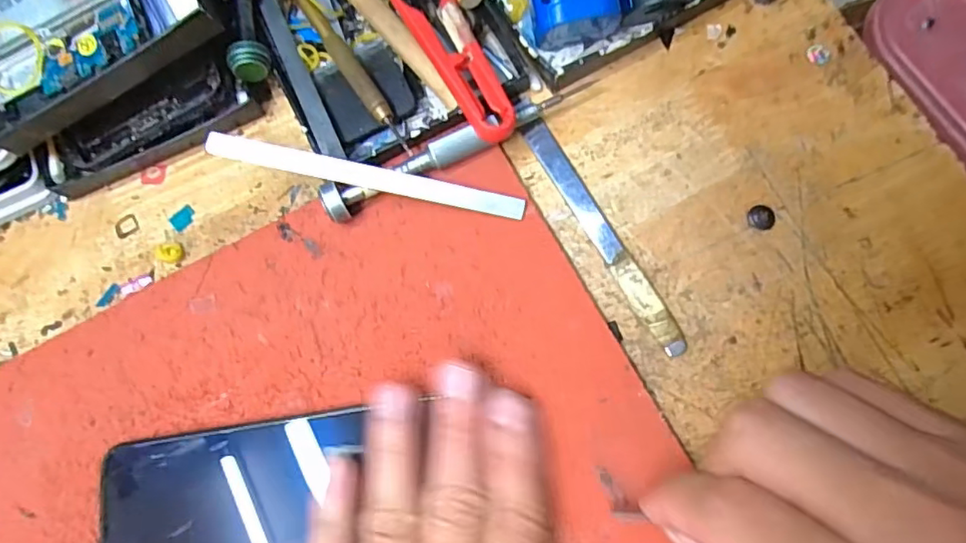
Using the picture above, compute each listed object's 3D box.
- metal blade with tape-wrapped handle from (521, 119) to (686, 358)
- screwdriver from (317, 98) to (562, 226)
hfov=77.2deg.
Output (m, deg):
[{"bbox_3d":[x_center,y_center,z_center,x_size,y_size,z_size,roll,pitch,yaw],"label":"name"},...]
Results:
[{"bbox_3d":[0.049,-0.017,0.251,0.011,0.004,0.114,-29,75,-3],"label":"metal blade with tape-wrapped handle"},{"bbox_3d":[-0.015,-0.048,0.255,0.107,0.017,0.013,-26,75,-2],"label":"screwdriver"}]

